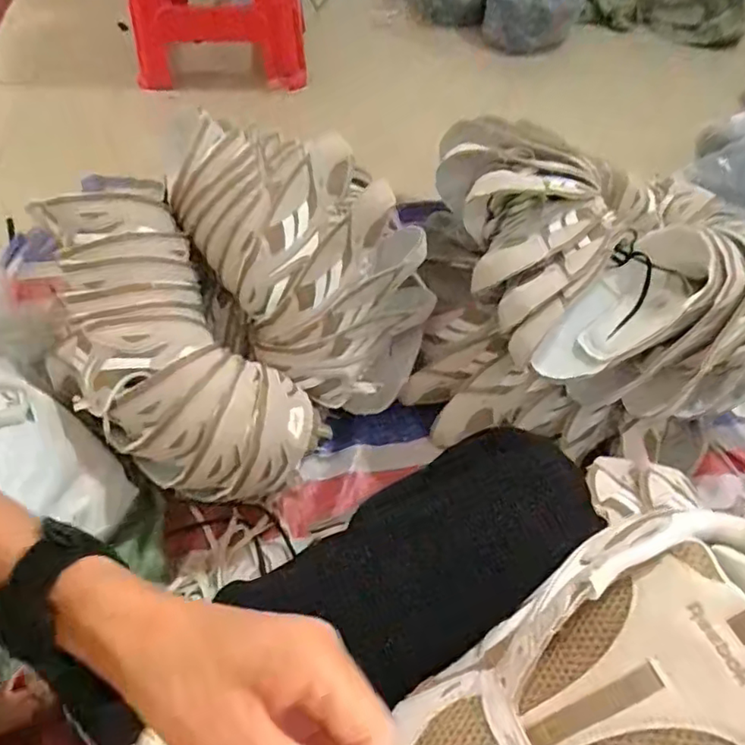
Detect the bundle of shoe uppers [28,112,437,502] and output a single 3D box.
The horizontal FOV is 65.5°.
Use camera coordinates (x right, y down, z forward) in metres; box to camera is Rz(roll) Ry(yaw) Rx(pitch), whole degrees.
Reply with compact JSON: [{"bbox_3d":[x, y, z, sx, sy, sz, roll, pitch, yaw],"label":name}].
[{"bbox_3d":[-0.178,-0.099,0.736,0.398,0.213,0.421,36,59,22],"label":"bundle of shoe uppers"}]

